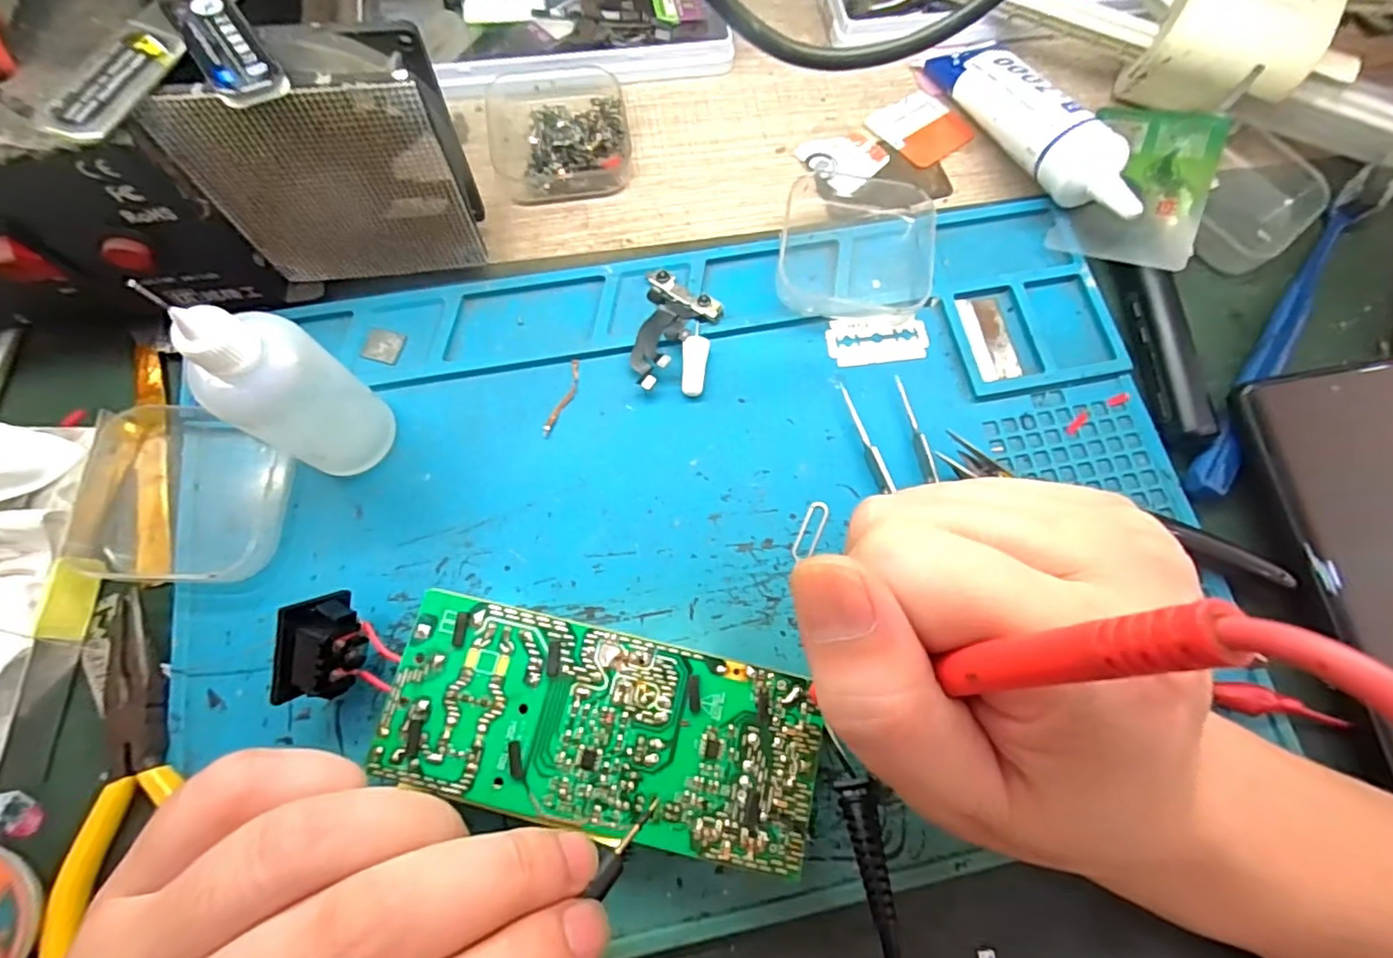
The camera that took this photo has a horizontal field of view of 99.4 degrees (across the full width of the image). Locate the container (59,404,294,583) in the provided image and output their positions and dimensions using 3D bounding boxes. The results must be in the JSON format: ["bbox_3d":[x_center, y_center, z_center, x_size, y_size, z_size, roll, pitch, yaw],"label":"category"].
[{"bbox_3d":[-0.183,0.004,0.213,0.061,0.015,0.065,4,73,-1],"label":"container"}]

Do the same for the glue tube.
[{"bbox_3d":[0.151,-0.160,0.266,0.028,0.032,0.123,-20,75,-7],"label":"glue tube"}]

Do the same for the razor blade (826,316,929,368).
[{"bbox_3d":[0.077,-0.060,0.250,0.043,0.004,0.021,-8,74,-4],"label":"razor blade"}]

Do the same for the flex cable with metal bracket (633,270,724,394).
[{"bbox_3d":[-0.008,-0.060,0.242,0.031,0.010,0.053,10,73,1],"label":"flex cable with metal bracket"}]

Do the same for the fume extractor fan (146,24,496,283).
[{"bbox_3d":[-0.123,-0.107,0.211,0.079,0.086,0.027,-9,74,-4],"label":"fume extractor fan"}]

